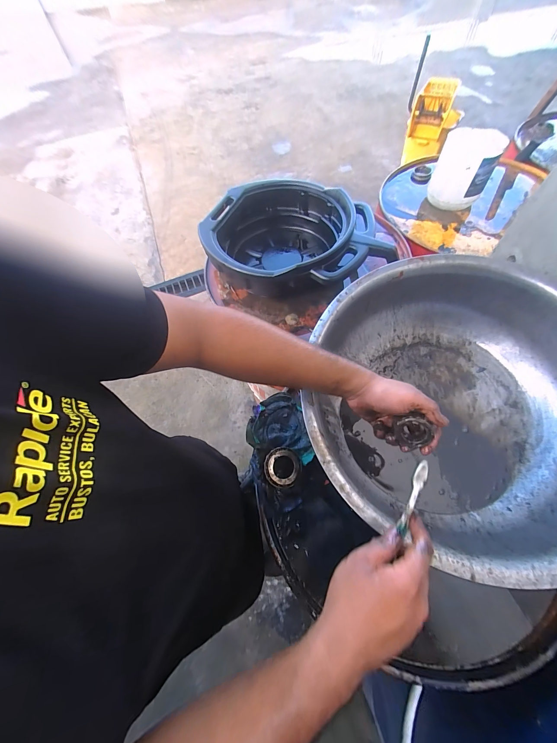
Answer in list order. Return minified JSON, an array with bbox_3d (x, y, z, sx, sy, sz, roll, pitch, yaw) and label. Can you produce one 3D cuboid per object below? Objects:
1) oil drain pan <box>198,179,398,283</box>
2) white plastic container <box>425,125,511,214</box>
[{"bbox_3d":[0.023,-0.340,0.728,0.415,0.150,0.408,-19,63,-6],"label":"oil drain pan"},{"bbox_3d":[0.552,-0.604,0.807,0.156,0.173,0.133,25,67,16],"label":"white plastic container"}]

